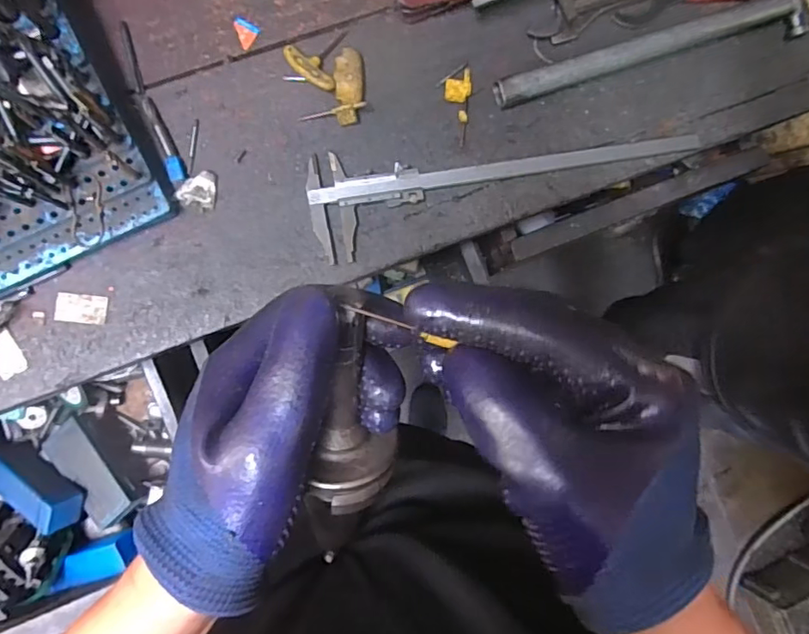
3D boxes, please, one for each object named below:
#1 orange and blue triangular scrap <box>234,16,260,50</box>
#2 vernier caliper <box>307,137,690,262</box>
[{"bbox_3d":[-0.157,-0.276,0.512,0.026,0.004,0.026,31,85,-4],"label":"orange and blue triangular scrap"},{"bbox_3d":[0.106,-0.132,0.530,0.397,0.010,0.098,-8,89,-7],"label":"vernier caliper"}]

